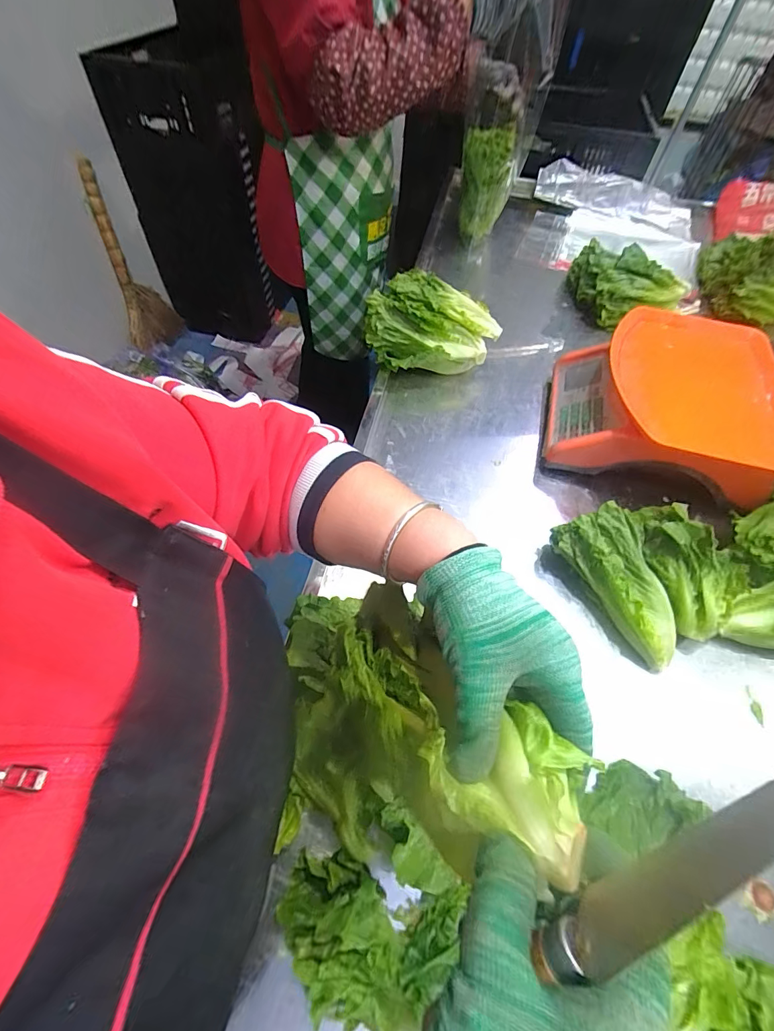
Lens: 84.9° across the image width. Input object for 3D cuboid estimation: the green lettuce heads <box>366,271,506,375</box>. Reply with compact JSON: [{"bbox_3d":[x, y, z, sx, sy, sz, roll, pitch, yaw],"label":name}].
[{"bbox_3d":[0.072,-0.306,0.709,0.215,0.134,0.121,-6,57,-7],"label":"green lettuce heads"}]

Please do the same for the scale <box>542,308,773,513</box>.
[{"bbox_3d":[0.402,-0.175,0.636,0.277,0.117,0.283,17,57,8],"label":"scale"}]

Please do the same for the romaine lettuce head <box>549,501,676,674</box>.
[{"bbox_3d":[0.294,0.073,0.509,0.110,0.077,0.183,-25,61,-19],"label":"romaine lettuce head"}]

